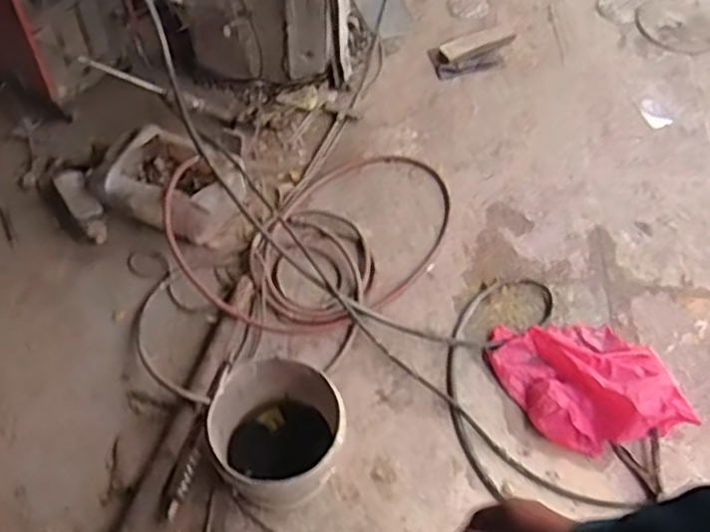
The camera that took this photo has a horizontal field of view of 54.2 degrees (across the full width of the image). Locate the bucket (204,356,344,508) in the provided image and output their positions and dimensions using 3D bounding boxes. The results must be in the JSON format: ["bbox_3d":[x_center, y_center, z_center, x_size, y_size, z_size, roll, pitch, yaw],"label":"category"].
[{"bbox_3d":[-0.157,0.340,1.407,0.243,0.248,0.246,1,61,-2],"label":"bucket"}]

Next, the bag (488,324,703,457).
[{"bbox_3d":[0.525,0.250,1.563,0.365,0.128,0.300,-6,61,-6],"label":"bag"}]

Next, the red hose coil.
[{"bbox_3d":[-0.091,-0.088,1.733,0.716,0.099,0.487,-11,62,-9],"label":"red hose coil"}]

